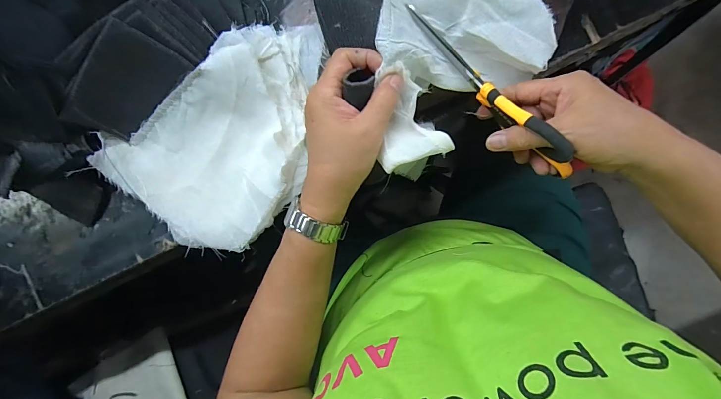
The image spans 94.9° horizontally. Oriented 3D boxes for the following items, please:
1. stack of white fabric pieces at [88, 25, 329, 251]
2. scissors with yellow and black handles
[{"bbox_3d":[-0.120,-0.056,0.326,0.239,0.038,0.161,-37,88,4],"label":"stack of white fabric pieces"},{"bbox_3d":[0.114,-0.096,0.293,0.016,0.049,0.197,-41,77,4],"label":"scissors with yellow and black handles"}]

